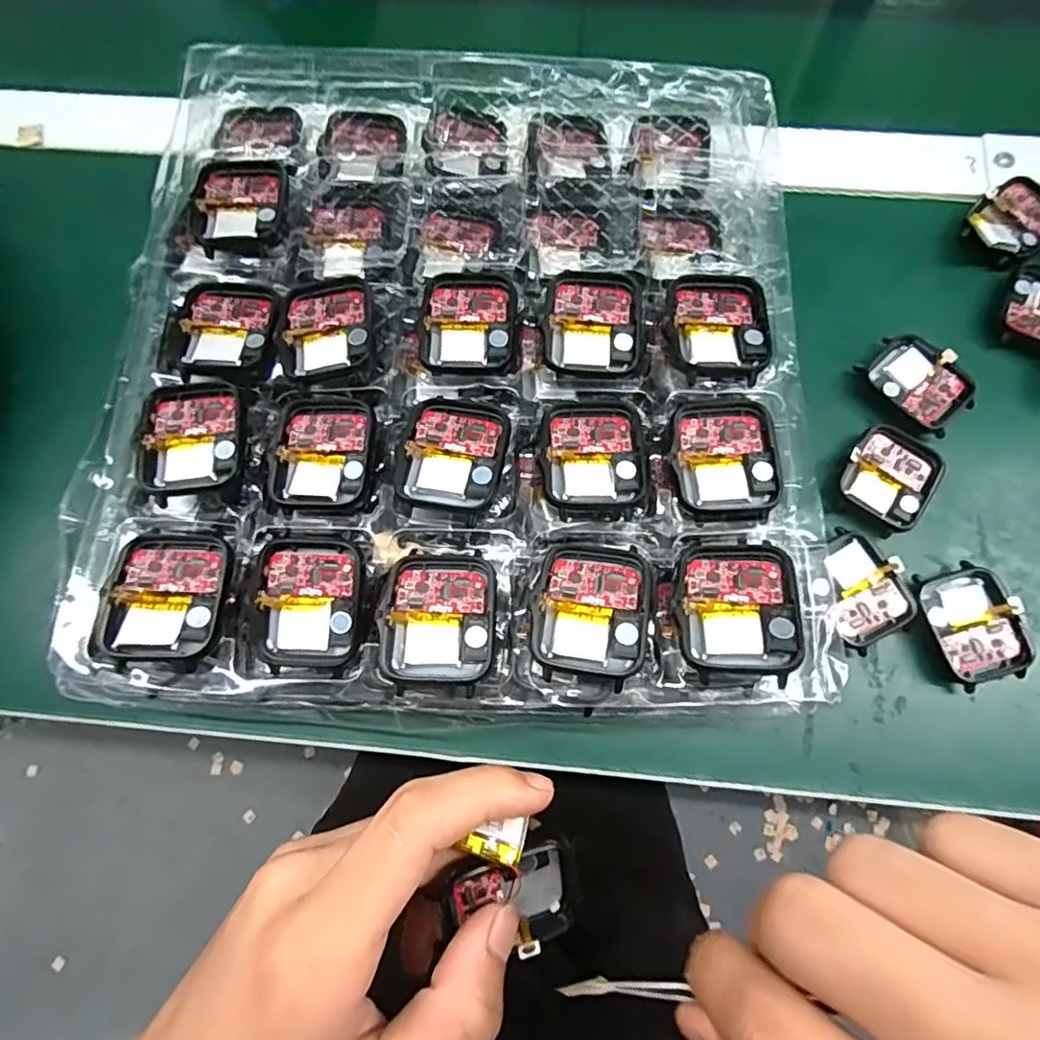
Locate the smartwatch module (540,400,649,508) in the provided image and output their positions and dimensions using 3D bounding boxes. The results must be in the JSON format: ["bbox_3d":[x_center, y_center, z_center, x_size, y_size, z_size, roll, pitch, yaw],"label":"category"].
[{"bbox_3d":[0.027,-0.025,0.212,0.037,0.005,0.042,0,74,1],"label":"smartwatch module"}]

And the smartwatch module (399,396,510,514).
[{"bbox_3d":[-0.023,-0.025,0.209,0.036,0.006,0.041,11,74,4],"label":"smartwatch module"}]

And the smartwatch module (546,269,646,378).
[{"bbox_3d":[0.029,-0.078,0.226,0.037,0.008,0.041,8,74,3],"label":"smartwatch module"}]

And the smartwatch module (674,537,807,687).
[{"bbox_3d":[0.071,0.029,0.188,0.036,0.013,0.044,5,74,3],"label":"smartwatch module"}]

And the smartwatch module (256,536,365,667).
[{"bbox_3d":[-0.073,0.028,0.199,0.035,0.013,0.042,4,74,2],"label":"smartwatch module"}]

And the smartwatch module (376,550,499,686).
[{"bbox_3d":[-0.027,0.032,0.192,0.038,0.006,0.044,3,74,2],"label":"smartwatch module"}]

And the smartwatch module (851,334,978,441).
[{"bbox_3d":[0.185,-0.065,0.264,0.046,0.010,0.034,41,78,12],"label":"smartwatch module"}]

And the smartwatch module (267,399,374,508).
[{"bbox_3d":[-0.074,-0.025,0.216,0.036,0.006,0.042,1,74,1],"label":"smartwatch module"}]

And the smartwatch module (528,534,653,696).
[{"bbox_3d":[0.024,0.029,0.191,0.037,0.006,0.046,13,74,5],"label":"smartwatch module"}]

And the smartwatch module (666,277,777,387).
[{"bbox_3d":[0.076,-0.073,0.222,0.037,0.010,0.046,1,74,1],"label":"smartwatch module"}]

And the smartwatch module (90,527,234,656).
[{"bbox_3d":[-0.120,0.025,0.196,0.036,0.009,0.043,6,74,3],"label":"smartwatch module"}]

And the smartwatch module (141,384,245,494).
[{"bbox_3d":[-0.122,-0.032,0.213,0.035,0.005,0.043,0,74,1],"label":"smartwatch module"}]

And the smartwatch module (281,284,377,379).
[{"bbox_3d":[-0.075,-0.076,0.225,0.037,0.011,0.039,-3,74,0],"label":"smartwatch module"}]

